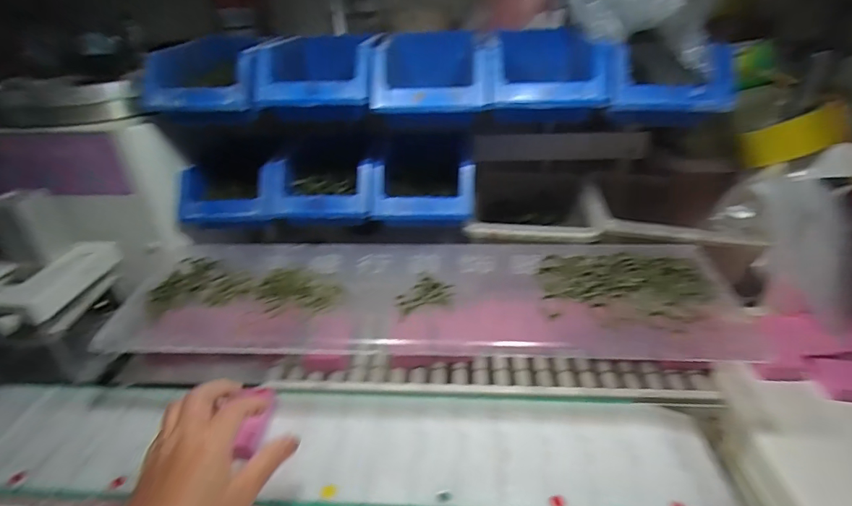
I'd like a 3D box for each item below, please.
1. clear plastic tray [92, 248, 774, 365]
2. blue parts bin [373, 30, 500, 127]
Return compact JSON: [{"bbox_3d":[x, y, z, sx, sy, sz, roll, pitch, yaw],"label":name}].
[{"bbox_3d":[-0.004,0.041,0.463,0.616,0.035,0.184,1,31,5],"label":"clear plastic tray"},{"bbox_3d":[0.015,-0.201,0.554,0.131,0.104,0.180,1,31,6],"label":"blue parts bin"}]

